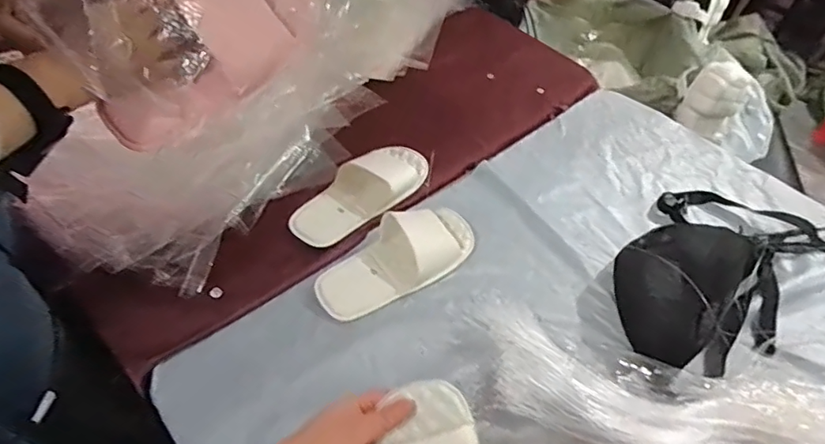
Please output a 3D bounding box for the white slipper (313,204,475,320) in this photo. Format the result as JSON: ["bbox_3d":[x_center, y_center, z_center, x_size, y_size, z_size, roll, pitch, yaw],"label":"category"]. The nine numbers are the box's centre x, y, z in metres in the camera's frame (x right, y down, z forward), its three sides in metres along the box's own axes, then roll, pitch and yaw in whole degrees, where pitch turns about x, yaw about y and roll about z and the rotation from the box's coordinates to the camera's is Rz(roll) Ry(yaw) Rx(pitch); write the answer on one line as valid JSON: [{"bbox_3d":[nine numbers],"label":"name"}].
[{"bbox_3d":[-0.016,0.045,0.717,0.240,0.057,0.101,-25,56,-28],"label":"white slipper"}]

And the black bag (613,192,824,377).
[{"bbox_3d":[0.431,0.048,0.752,0.228,0.072,0.409,39,54,25],"label":"black bag"}]

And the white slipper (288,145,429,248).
[{"bbox_3d":[-0.071,-0.049,0.797,0.097,0.035,0.235,32,51,19],"label":"white slipper"}]

